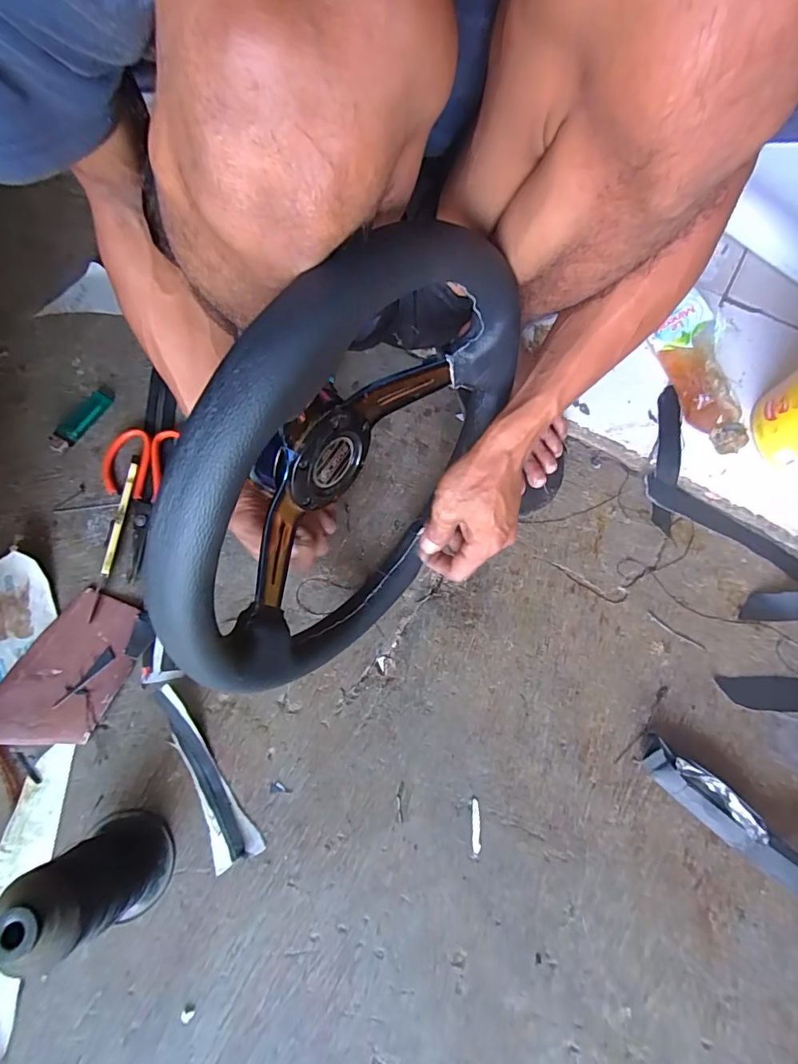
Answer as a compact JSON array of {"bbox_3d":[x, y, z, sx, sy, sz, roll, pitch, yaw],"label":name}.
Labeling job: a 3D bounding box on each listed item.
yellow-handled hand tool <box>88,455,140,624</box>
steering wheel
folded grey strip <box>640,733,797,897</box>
[{"bbox_3d":[-0.294,0.002,0.501,0.011,0.013,0.175,6,69,-1],"label":"yellow-handled hand tool"},{"bbox_3d":[-0.016,-0.038,0.351,0.099,0.312,0.323,27,72,7],"label":"steering wheel"},{"bbox_3d":[0.306,0.265,0.442,0.190,0.021,0.035,42,73,12],"label":"folded grey strip"}]

